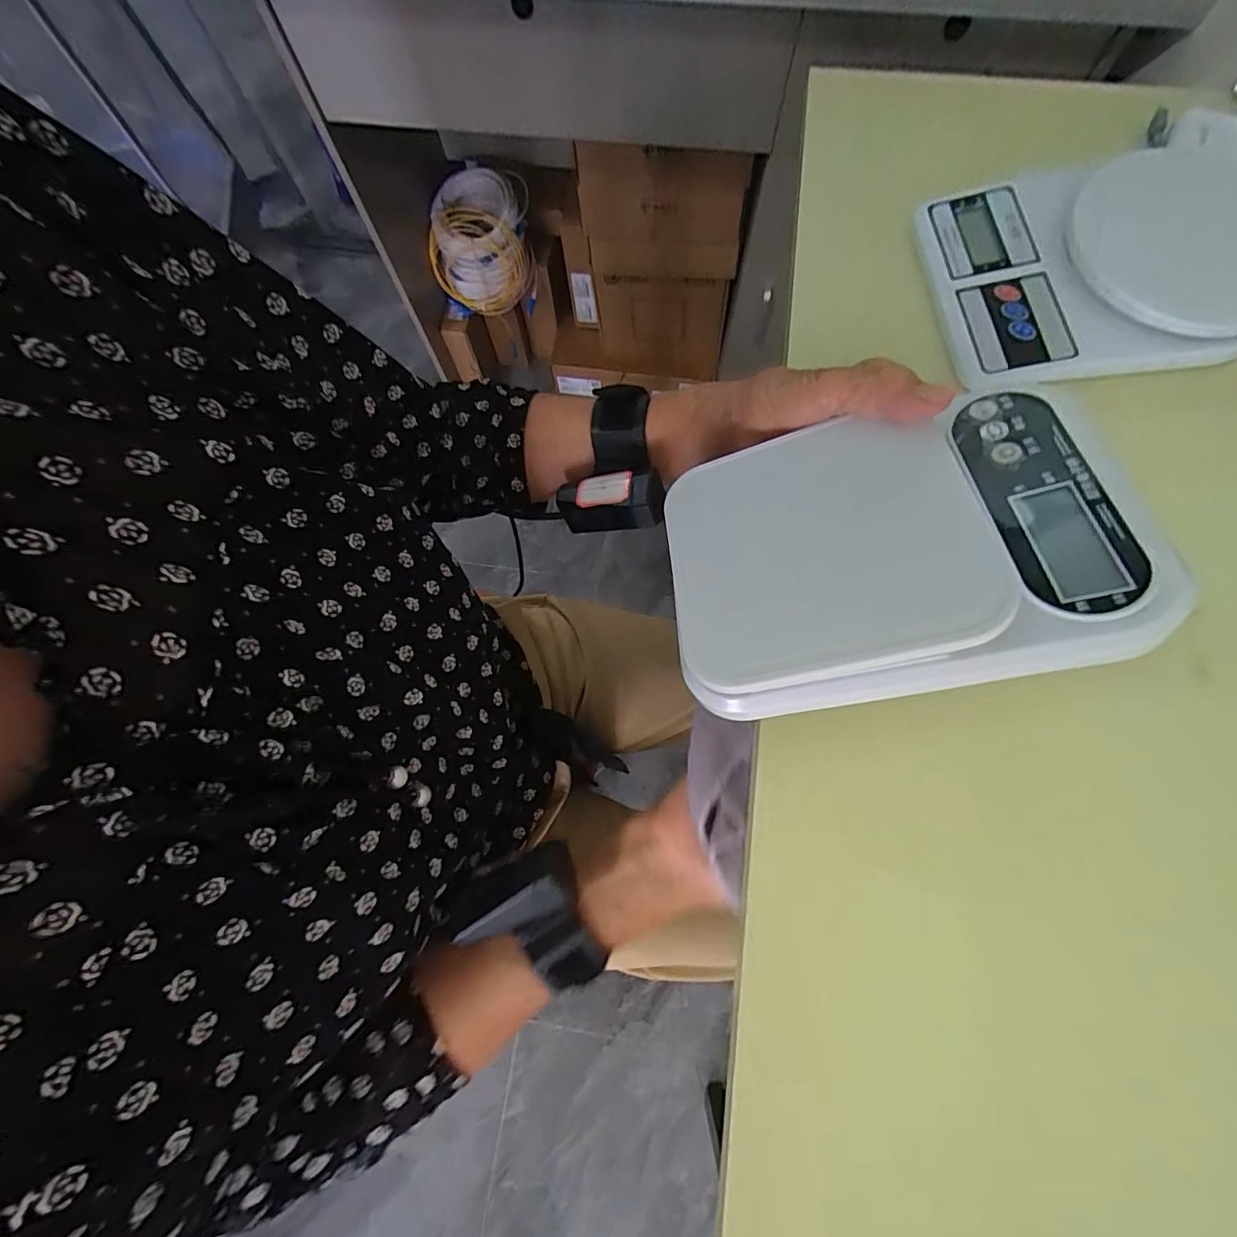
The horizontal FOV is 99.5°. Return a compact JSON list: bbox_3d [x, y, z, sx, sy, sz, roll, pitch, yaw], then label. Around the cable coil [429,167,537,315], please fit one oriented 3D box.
[{"bbox_3d":[-0.281,-0.779,1.068,0.204,0.156,0.223,-1,74,2],"label":"cable coil"}]

